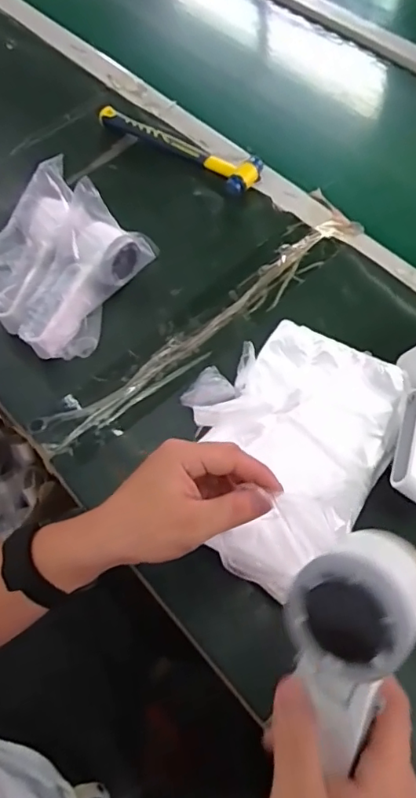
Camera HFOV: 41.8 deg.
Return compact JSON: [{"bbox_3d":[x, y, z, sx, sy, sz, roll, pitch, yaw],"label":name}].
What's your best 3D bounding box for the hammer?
[{"bbox_3d":[-0.041,-0.331,0.716,0.238,0.024,0.061,31,69,17],"label":"hammer"}]

